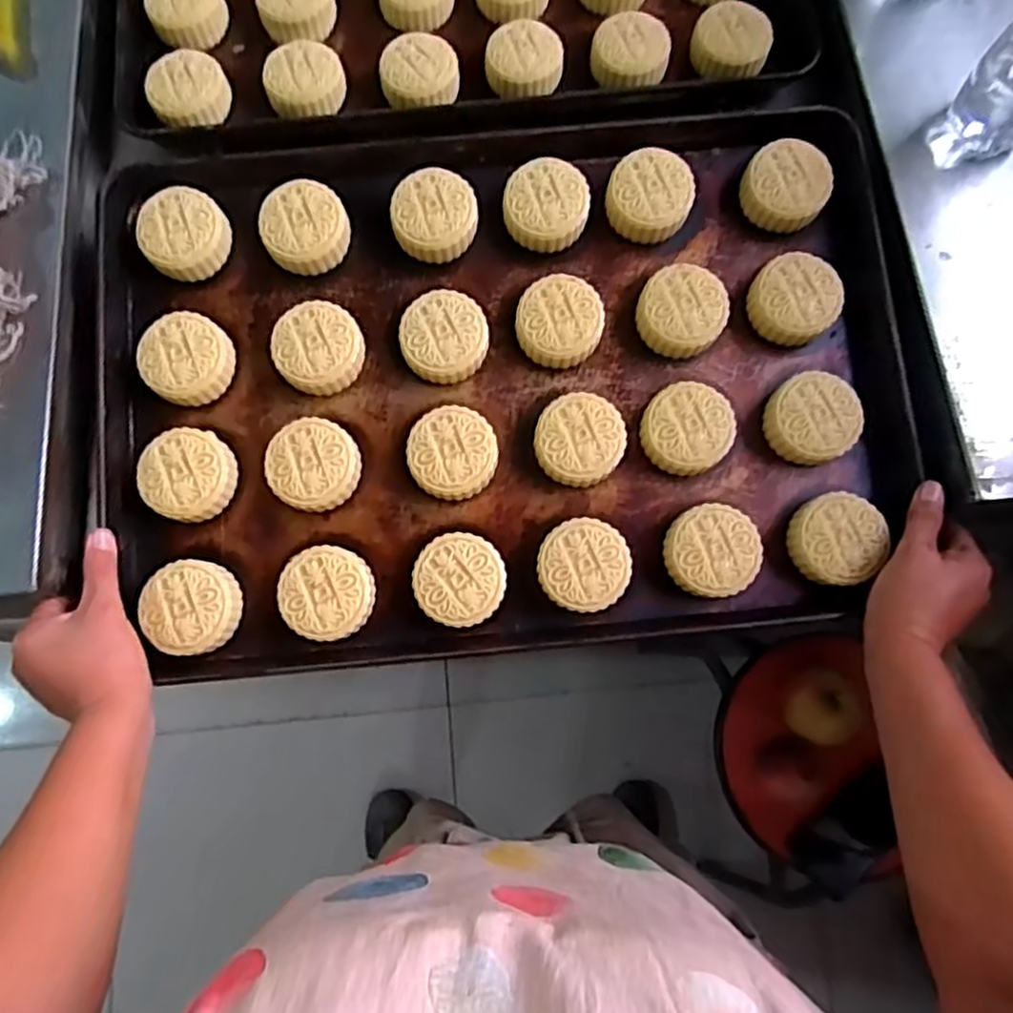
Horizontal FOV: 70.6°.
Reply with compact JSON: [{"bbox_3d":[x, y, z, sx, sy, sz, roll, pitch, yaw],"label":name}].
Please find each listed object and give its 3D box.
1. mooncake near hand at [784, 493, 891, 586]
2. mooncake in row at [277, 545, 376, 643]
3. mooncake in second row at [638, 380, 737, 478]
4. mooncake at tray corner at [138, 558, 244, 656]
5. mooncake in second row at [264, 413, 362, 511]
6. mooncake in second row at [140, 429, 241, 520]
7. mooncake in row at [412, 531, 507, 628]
[{"bbox_3d":[0.239,0.022,0.519,0.063,0.025,0.063,-1,81,6],"label":"mooncake near hand"},{"bbox_3d":[-0.129,0.062,0.519,0.065,0.028,0.065,0,82,-1],"label":"mooncake in row"},{"bbox_3d":[0.134,-0.057,0.533,0.065,0.025,0.065,0,81,2],"label":"mooncake in second row"},{"bbox_3d":[-0.226,0.072,0.515,0.064,0.027,0.064,8,81,-1],"label":"mooncake at tray corner"},{"bbox_3d":[-0.142,-0.031,0.531,0.066,0.028,0.066,0,82,-3],"label":"mooncake in second row"},{"bbox_3d":[-0.235,-0.023,0.531,0.065,0.028,0.065,1,82,-6],"label":"mooncake in second row"},{"bbox_3d":[-0.033,0.053,0.518,0.065,0.026,0.065,0,84,1],"label":"mooncake in row"}]

